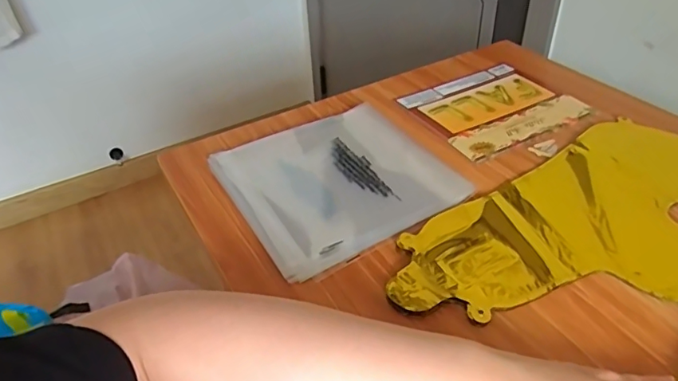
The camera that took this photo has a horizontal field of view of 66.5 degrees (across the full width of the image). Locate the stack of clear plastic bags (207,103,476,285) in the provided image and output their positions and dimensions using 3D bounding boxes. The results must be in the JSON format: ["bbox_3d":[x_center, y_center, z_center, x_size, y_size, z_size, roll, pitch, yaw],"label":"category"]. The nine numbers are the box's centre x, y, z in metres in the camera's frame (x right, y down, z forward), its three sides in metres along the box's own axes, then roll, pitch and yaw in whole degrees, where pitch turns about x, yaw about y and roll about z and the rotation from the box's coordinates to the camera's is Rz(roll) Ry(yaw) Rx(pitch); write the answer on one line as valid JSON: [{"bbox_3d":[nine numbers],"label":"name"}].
[{"bbox_3d":[-0.004,-0.016,0.544,0.207,0.010,0.213,-22,42,-22],"label":"stack of clear plastic bags"}]

